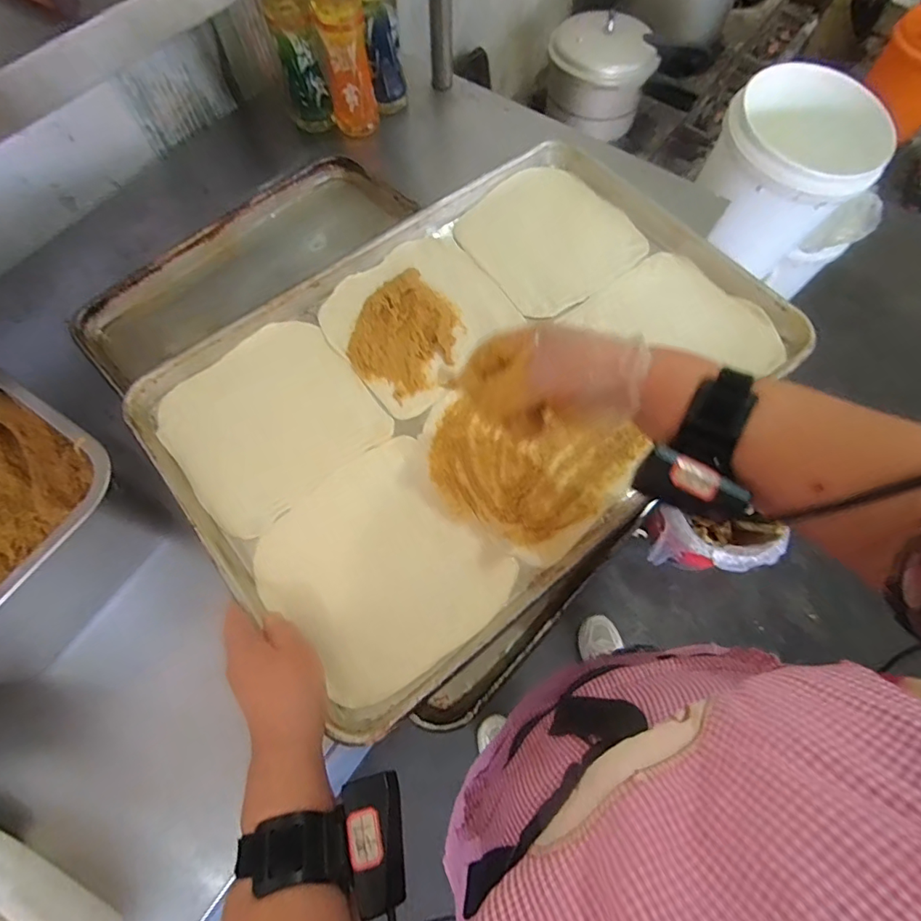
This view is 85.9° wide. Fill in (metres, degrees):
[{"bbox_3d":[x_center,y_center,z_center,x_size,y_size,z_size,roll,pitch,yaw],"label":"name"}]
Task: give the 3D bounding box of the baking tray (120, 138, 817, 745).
[{"bbox_3d":[0.020,-0.090,0.508,0.589,0.042,0.402,-38,70,-15],"label":"baking tray"}]

